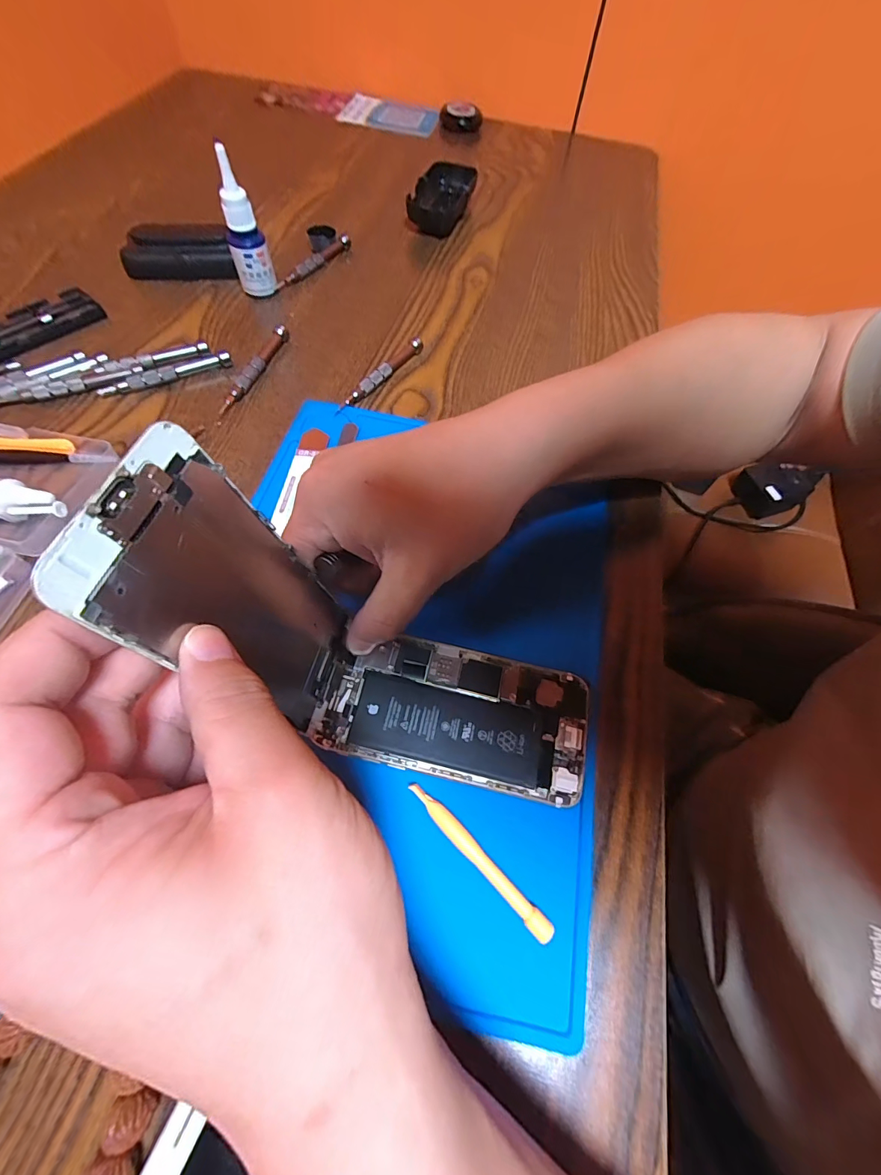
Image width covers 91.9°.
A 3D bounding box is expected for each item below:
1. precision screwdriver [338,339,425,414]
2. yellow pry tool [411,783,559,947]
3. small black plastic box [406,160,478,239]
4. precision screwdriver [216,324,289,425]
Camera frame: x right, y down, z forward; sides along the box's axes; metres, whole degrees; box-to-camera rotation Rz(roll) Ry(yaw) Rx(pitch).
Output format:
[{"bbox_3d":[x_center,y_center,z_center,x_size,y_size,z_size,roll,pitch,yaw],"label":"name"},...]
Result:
[{"bbox_3d":[-0.048,-0.168,0.337,0.011,0.011,0.097,33,65,13],"label":"precision screwdriver"},{"bbox_3d":[0.017,0.121,0.191,0.082,0.004,0.008,42,68,17],"label":"yellow pry tool"},{"bbox_3d":[0.000,-0.409,0.452,0.058,0.027,0.099,13,63,3],"label":"small black plastic box"},{"bbox_3d":[-0.147,-0.169,0.331,0.011,0.012,0.107,15,63,4],"label":"precision screwdriver"}]

